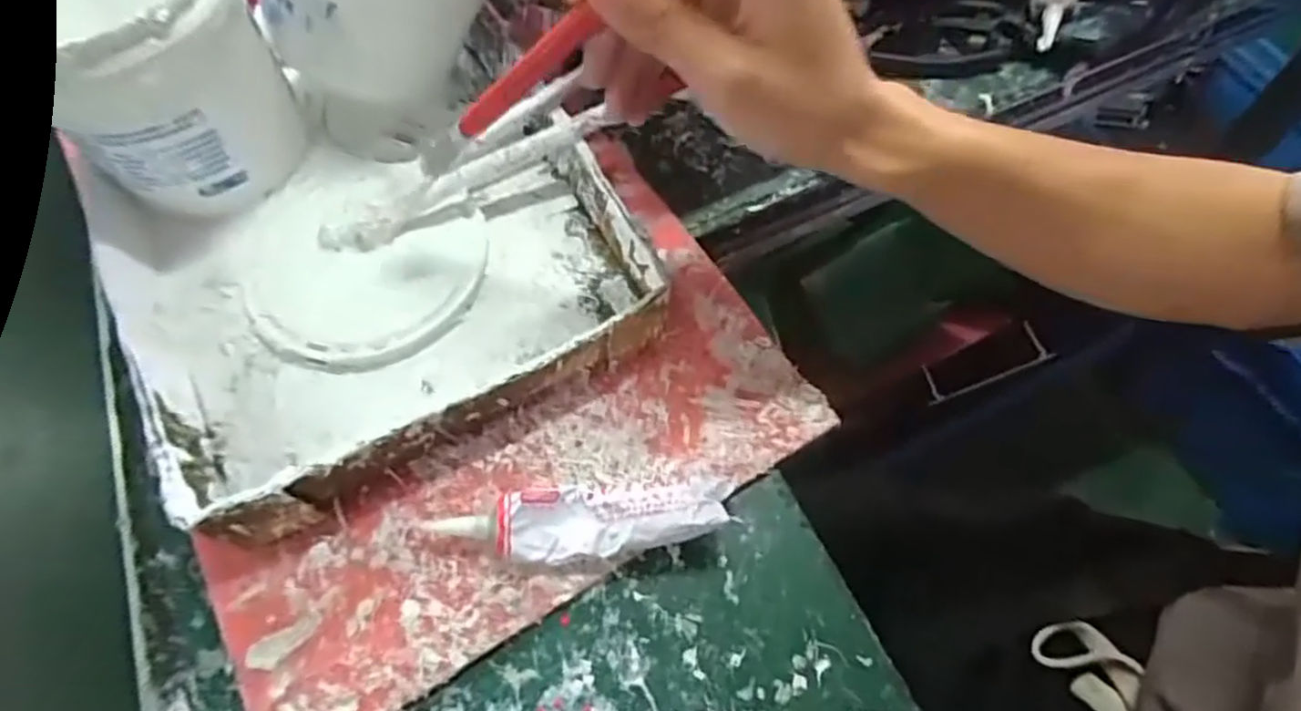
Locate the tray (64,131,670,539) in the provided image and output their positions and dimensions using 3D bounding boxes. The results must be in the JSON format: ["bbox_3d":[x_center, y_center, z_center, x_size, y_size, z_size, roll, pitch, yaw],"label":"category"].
[{"bbox_3d":[-0.141,-0.050,0.356,0.232,0.039,0.225,-31,65,-13],"label":"tray"}]

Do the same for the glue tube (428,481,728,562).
[{"bbox_3d":[-0.029,0.072,0.301,0.123,0.025,0.029,-3,63,1],"label":"glue tube"}]

